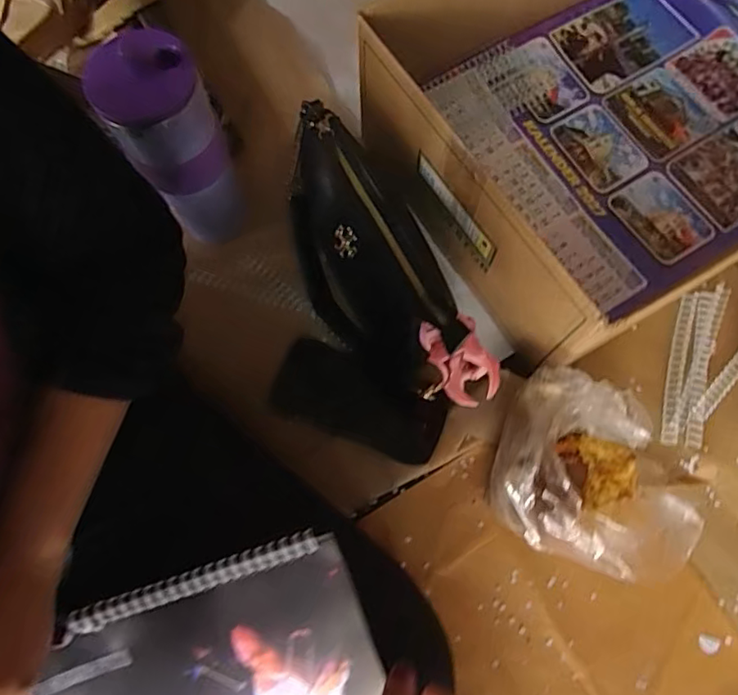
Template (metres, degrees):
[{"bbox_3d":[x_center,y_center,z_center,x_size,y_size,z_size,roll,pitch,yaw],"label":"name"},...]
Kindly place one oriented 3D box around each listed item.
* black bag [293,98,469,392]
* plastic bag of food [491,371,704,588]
[{"bbox_3d":[-0.003,-0.081,0.531,0.098,0.150,0.272,-21,75,-7],"label":"black bag"},{"bbox_3d":[0.199,0.107,0.499,0.168,0.110,0.158,20,74,5],"label":"plastic bag of food"}]

